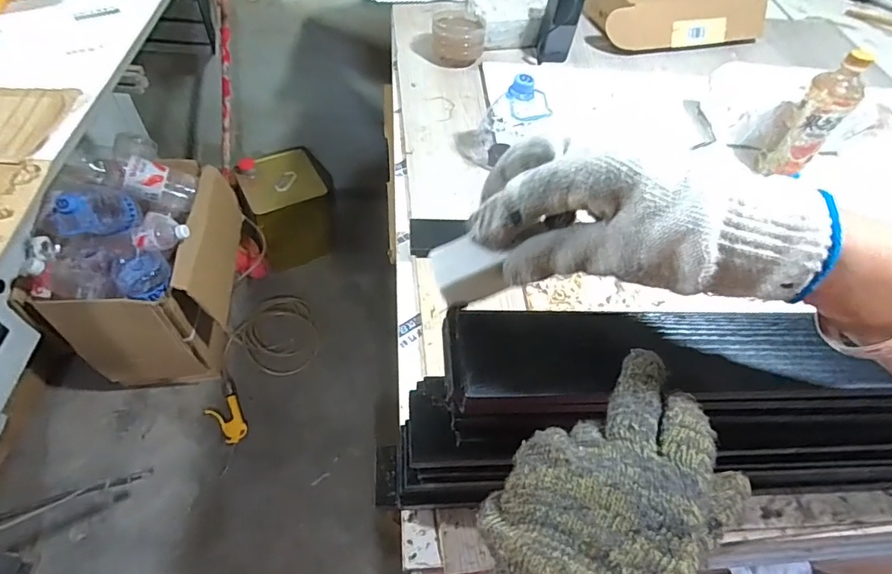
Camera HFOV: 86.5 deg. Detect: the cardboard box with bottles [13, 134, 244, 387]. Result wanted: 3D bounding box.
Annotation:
[{"bbox_3d":[-0.751,-0.038,1.261,0.379,0.572,0.495,-3,55,-9],"label":"cardboard box with bottles"}]

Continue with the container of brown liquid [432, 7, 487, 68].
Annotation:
[{"bbox_3d":[0.024,-0.490,0.919,0.105,0.074,0.113,5,54,-4],"label":"container of brown liquid"}]

